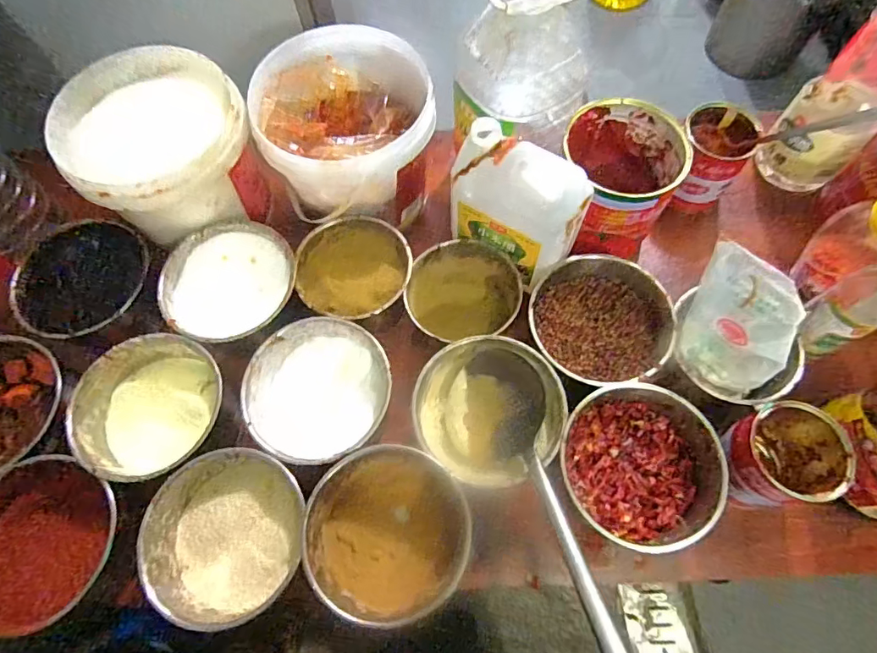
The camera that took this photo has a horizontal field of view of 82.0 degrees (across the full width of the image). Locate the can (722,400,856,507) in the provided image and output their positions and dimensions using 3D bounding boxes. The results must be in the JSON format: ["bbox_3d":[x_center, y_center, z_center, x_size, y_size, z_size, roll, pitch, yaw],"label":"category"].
[{"bbox_3d":[0.384,0.148,0.577,0.102,0.124,0.101,-1,67,2],"label":"can"}]

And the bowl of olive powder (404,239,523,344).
[{"bbox_3d":[0.035,-0.039,0.683,0.141,0.088,0.136,-1,67,2],"label":"bowl of olive powder"}]

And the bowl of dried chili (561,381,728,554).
[{"bbox_3d":[0.235,0.155,0.578,0.159,0.079,0.169,-1,67,2],"label":"bowl of dried chili"}]

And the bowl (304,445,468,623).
[{"bbox_3d":[-0.053,0.229,0.565,0.166,0.100,0.164,-1,67,2],"label":"bowl"}]

